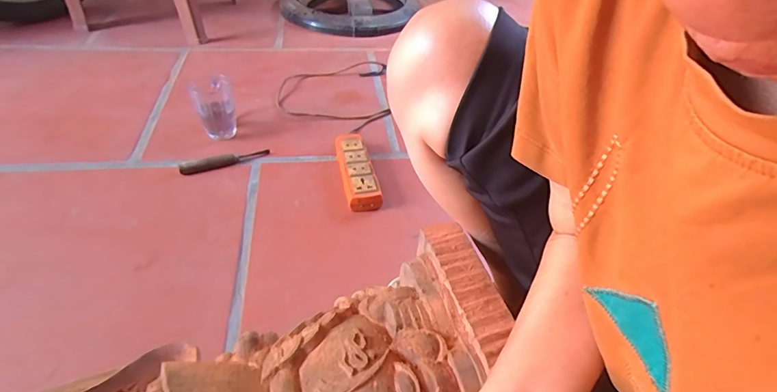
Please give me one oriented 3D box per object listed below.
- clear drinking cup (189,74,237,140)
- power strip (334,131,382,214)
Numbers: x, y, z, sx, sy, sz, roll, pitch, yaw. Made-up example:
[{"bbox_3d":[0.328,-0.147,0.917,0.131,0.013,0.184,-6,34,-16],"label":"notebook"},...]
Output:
[{"bbox_3d":[-0.358,-0.184,0.869,0.073,0.107,0.064,-10,44,-16],"label":"clear drinking cup"},{"bbox_3d":[-0.063,-0.055,0.812,0.063,0.040,0.212,-7,44,-14],"label":"power strip"}]

